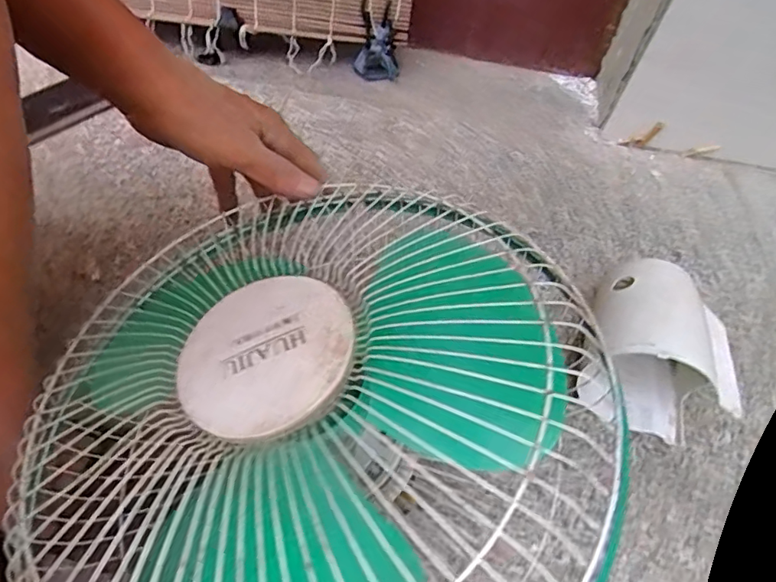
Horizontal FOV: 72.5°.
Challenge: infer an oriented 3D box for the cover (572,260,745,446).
[{"bbox_3d":[0.233,0.045,0.457,0.111,0.104,0.131,21,53,10],"label":"cover"}]

